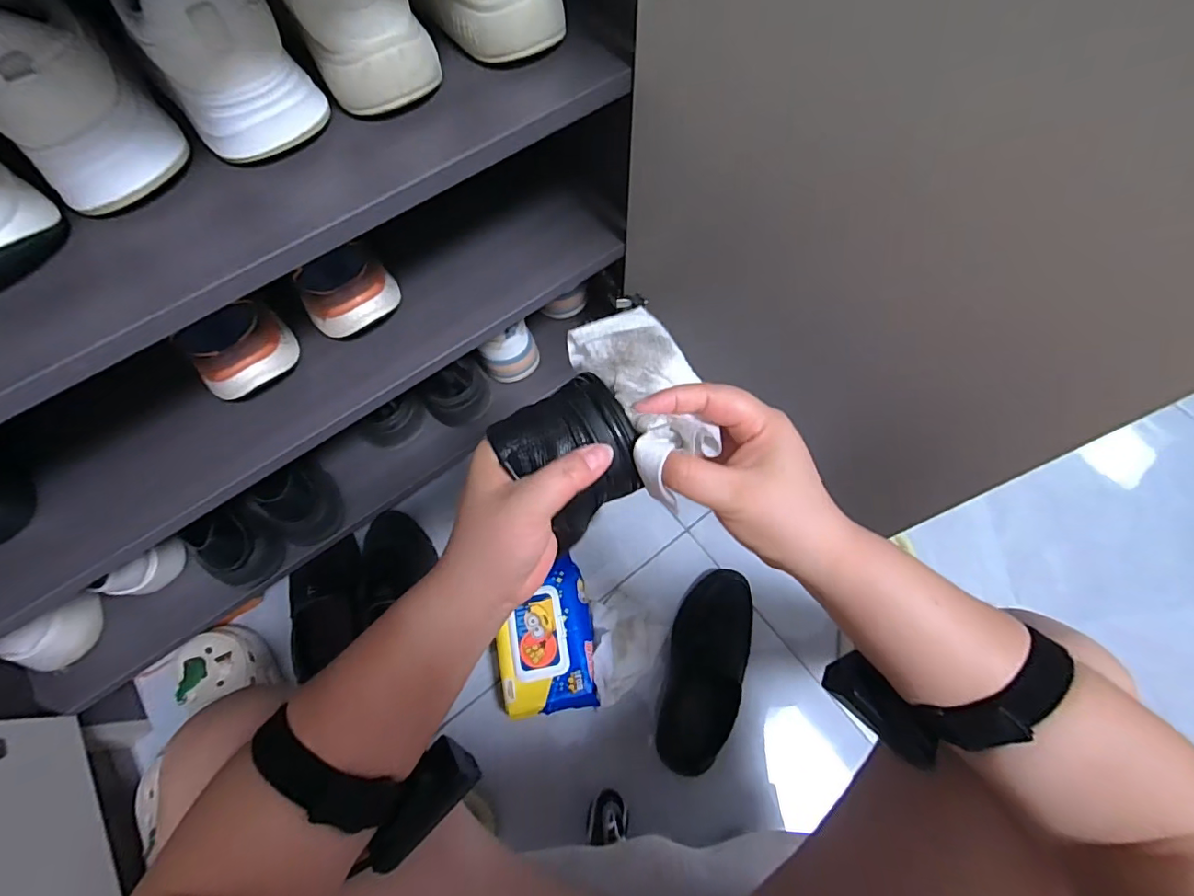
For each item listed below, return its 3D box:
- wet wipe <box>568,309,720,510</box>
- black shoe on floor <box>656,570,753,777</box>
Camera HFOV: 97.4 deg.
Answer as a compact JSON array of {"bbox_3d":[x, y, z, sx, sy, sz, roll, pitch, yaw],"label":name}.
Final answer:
[{"bbox_3d":[0.029,-0.029,0.304,0.064,0.024,0.126,-15,60,-6],"label":"wet wipe"},{"bbox_3d":[0.146,0.297,0.704,0.091,0.075,0.248,13,68,6],"label":"black shoe on floor"}]

